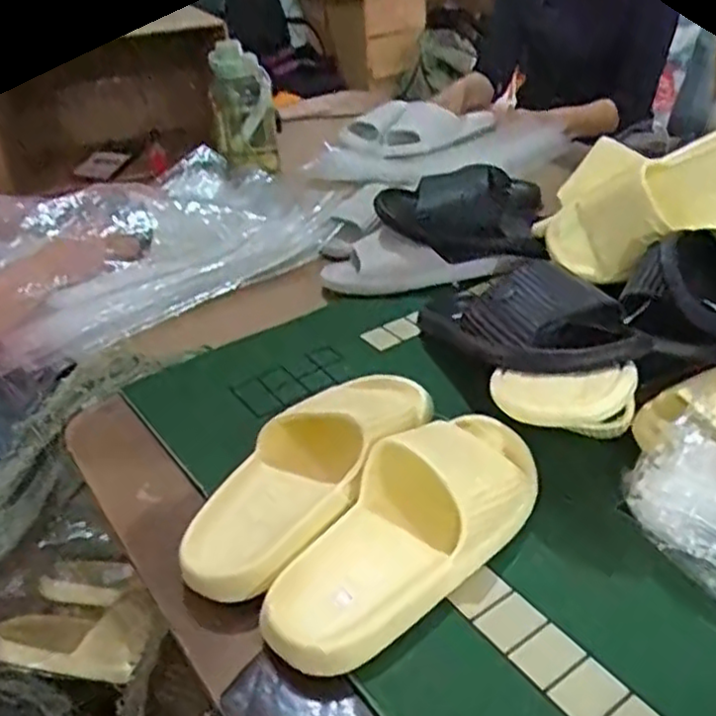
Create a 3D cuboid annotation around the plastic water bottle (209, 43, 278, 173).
[{"bbox_3d":[-0.195,-0.420,1.225,0.104,0.209,0.118,-9,32,-5],"label":"plastic water bottle"}]

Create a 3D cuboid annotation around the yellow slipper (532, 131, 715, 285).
[{"bbox_3d":[0.297,-0.161,0.715,0.275,0.119,0.108,-13,22,39],"label":"yellow slipper"}]

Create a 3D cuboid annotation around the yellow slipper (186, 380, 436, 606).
[{"bbox_3d":[-0.032,0.076,0.547,0.097,0.073,0.253,20,40,35],"label":"yellow slipper"}]

